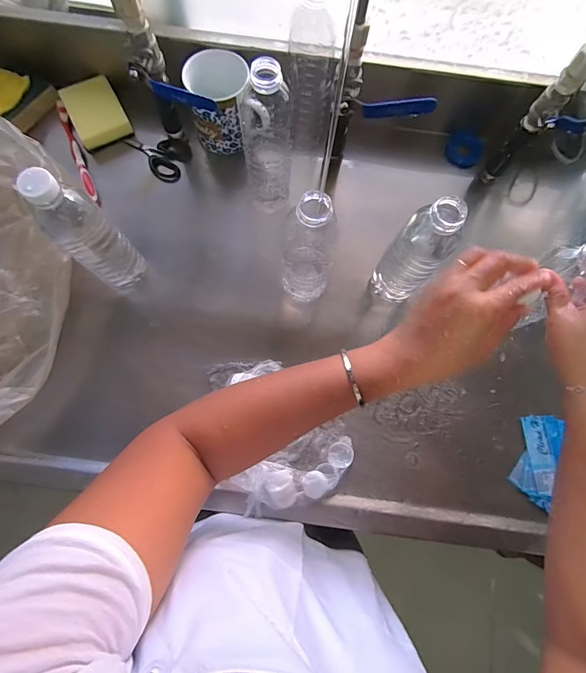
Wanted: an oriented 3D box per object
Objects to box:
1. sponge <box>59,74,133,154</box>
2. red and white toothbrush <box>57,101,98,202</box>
[{"bbox_3d":[-0.302,-0.340,0.578,0.081,0.033,0.101,-32,79,-9],"label":"sponge"},{"bbox_3d":[-0.325,-0.275,0.570,0.016,0.033,0.166,-20,77,-6],"label":"red and white toothbrush"}]

